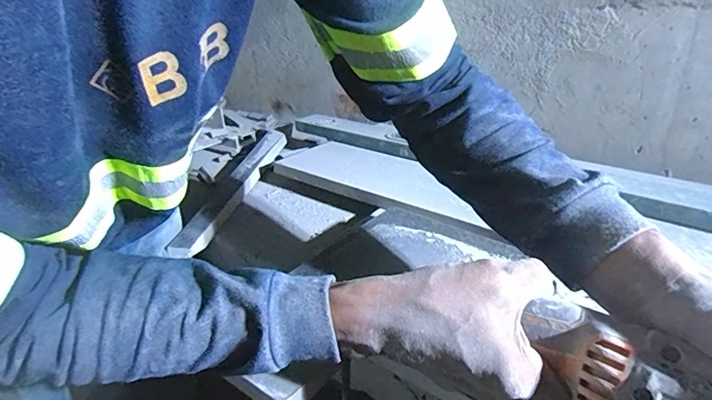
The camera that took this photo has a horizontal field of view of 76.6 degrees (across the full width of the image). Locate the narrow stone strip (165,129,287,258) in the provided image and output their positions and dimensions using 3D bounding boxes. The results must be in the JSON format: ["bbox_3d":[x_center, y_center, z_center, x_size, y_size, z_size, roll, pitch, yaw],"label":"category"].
[{"bbox_3d":[-0.182,-0.034,0.719,0.044,0.035,0.427,4,24,6],"label":"narrow stone strip"}]

